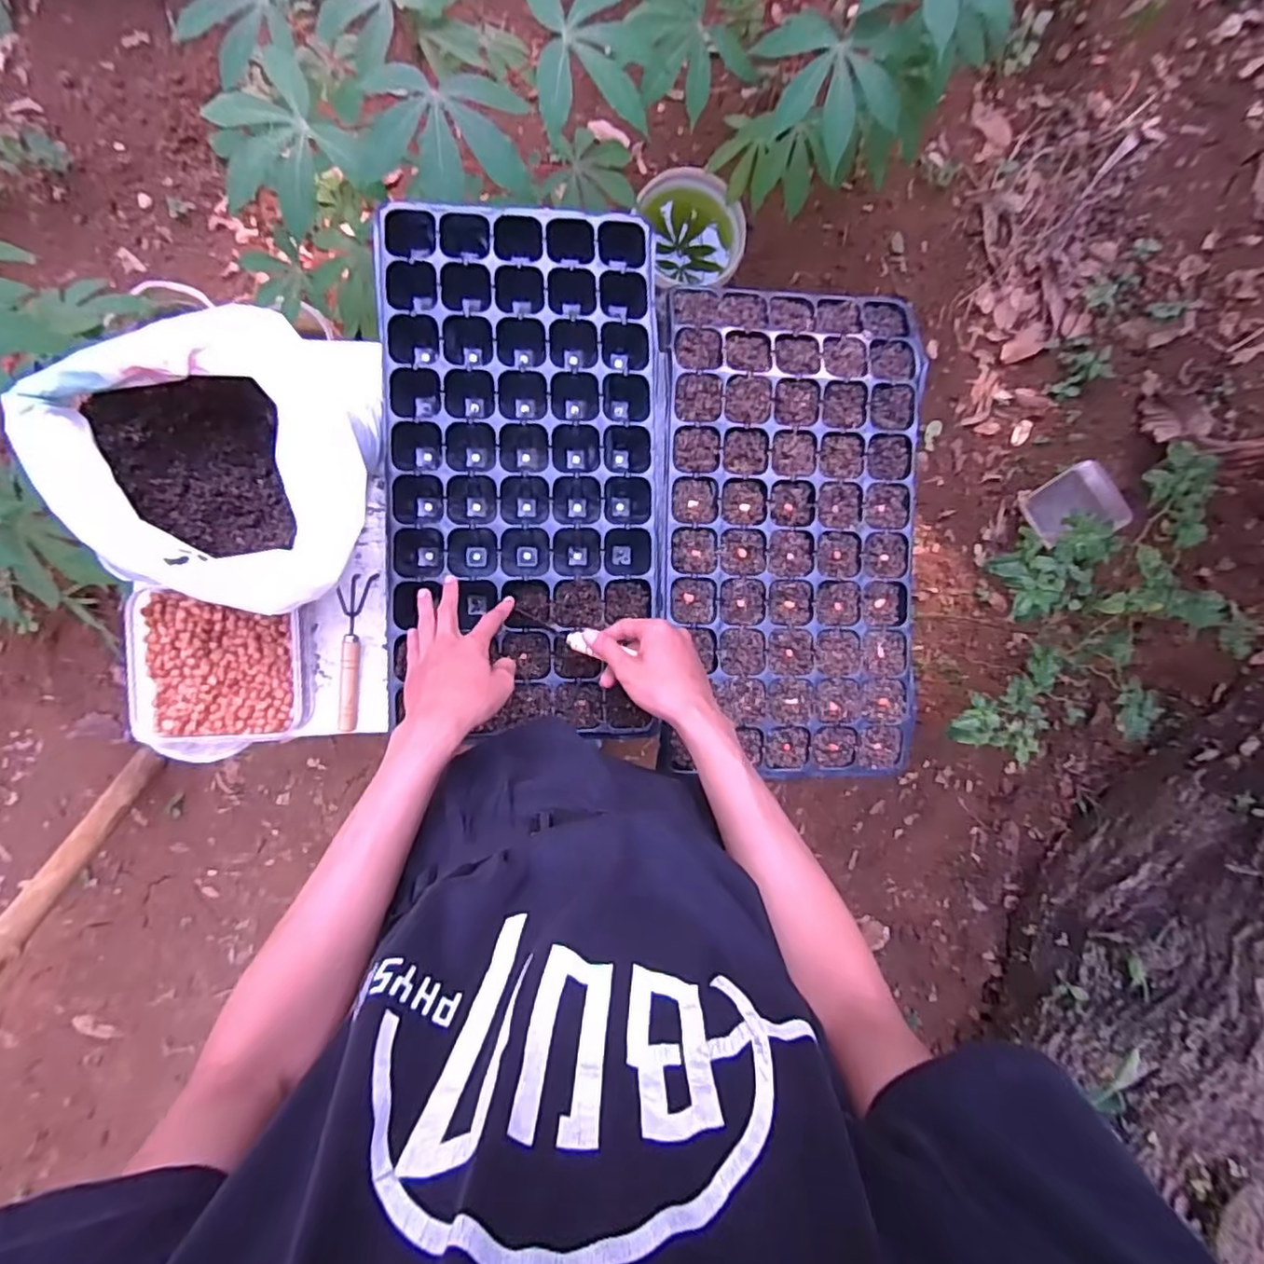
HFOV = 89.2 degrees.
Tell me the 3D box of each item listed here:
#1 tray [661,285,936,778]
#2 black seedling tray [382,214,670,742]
[{"bbox_3d":[0.170,-0.104,0.685,0.264,0.049,0.507,0,91,-8],"label":"tray"},{"bbox_3d":[-0.108,-0.163,0.661,0.269,0.069,0.514,-1,95,-5],"label":"black seedling tray"}]

